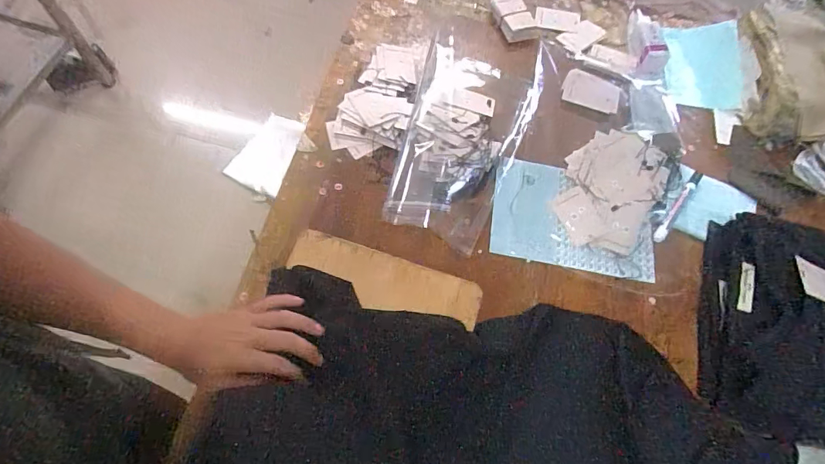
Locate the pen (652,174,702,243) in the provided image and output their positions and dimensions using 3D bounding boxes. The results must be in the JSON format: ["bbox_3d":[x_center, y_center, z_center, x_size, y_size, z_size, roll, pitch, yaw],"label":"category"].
[{"bbox_3d":[0.391,-0.039,0.657,0.017,0.008,0.142,38,70,12],"label":"pen"}]

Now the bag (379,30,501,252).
[{"bbox_3d":[0.069,-0.159,0.668,0.146,0.039,0.380,13,67,3],"label":"bag"}]

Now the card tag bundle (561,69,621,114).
[{"bbox_3d":[0.293,-0.229,0.730,0.092,0.009,0.064,20,67,5],"label":"card tag bundle"}]

